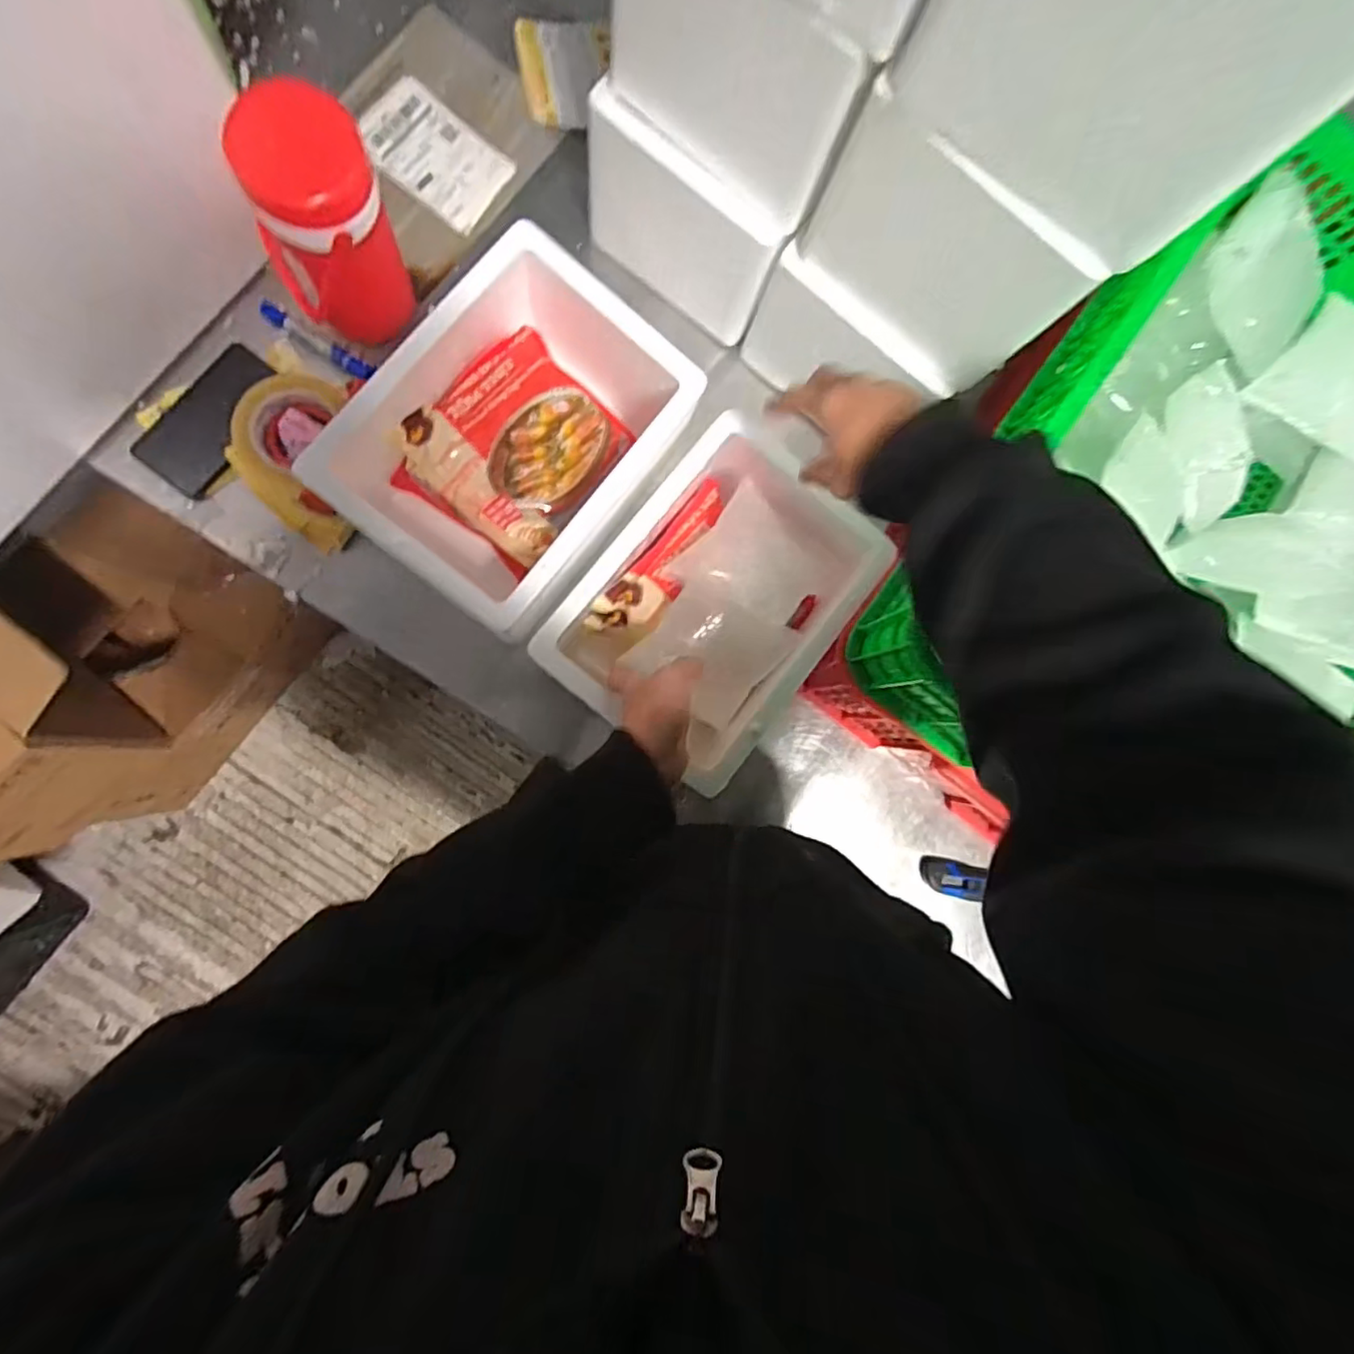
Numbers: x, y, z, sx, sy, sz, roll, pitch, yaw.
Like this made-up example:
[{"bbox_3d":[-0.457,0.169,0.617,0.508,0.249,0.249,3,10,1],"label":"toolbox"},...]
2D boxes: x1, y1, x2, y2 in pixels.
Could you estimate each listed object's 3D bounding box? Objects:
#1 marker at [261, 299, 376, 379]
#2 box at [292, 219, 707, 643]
[{"bbox_3d":[-0.395,-0.368,0.679,0.118,0.026,0.021,28,82,-5],"label":"marker"},{"bbox_3d":[-0.147,-0.229,0.618,0.218,0.174,0.323,37,81,-4],"label":"box"}]

